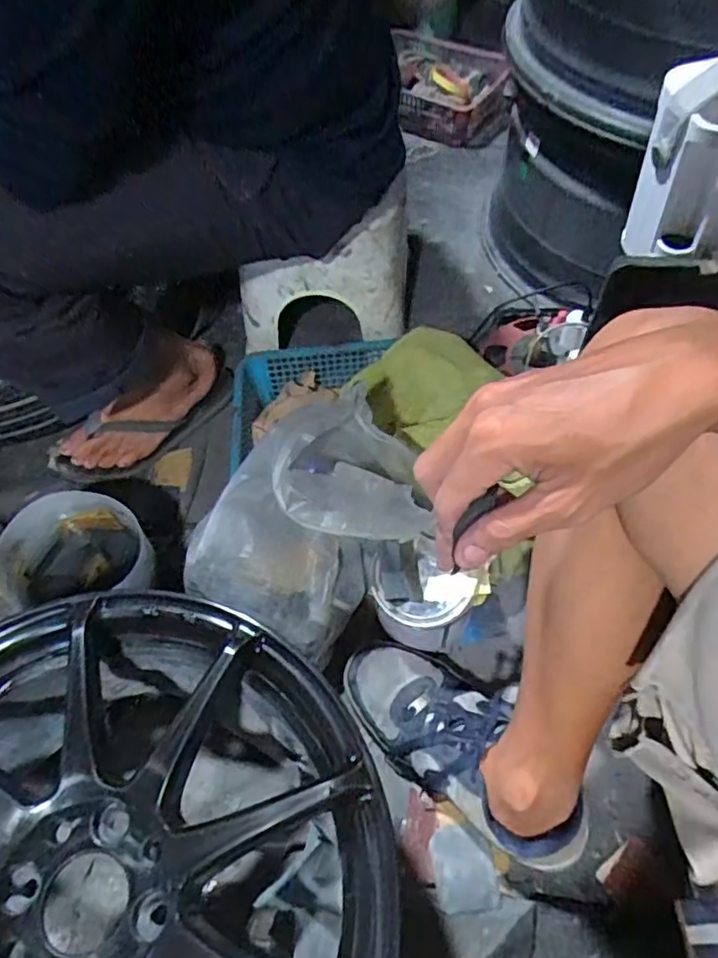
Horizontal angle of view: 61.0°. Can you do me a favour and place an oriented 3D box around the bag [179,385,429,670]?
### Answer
[{"bbox_3d":[-0.036,0.040,0.595,0.148,0.189,0.226,39,66,22],"label":"bag"}]

